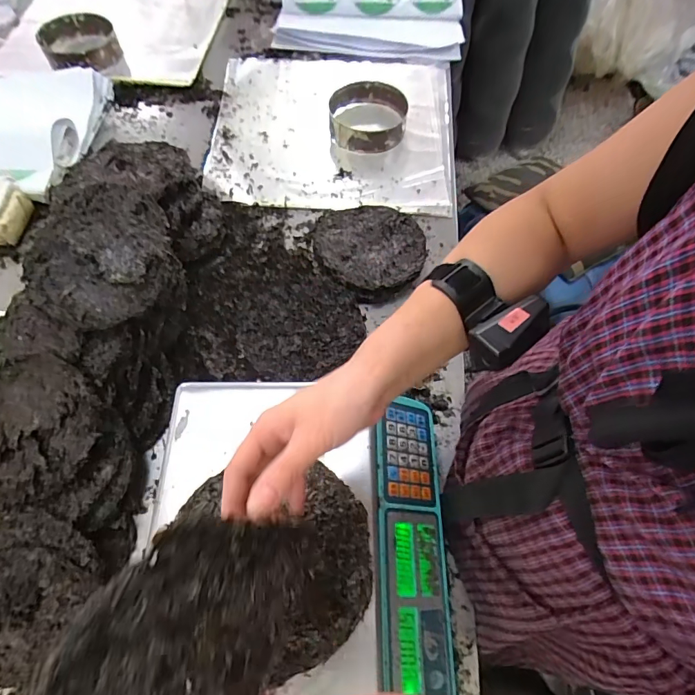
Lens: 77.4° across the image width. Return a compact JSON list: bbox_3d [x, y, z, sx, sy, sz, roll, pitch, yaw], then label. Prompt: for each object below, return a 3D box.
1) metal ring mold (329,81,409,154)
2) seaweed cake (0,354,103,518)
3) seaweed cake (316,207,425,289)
[{"bbox_3d":[0.047,-0.514,0.968,0.172,0.055,0.178,0,63,-1],"label":"metal ring mold"},{"bbox_3d":[-0.422,0.111,0.564,0.194,0.028,0.188,-1,80,8],"label":"seaweed cake"},{"bbox_3d":[0.042,-0.190,0.802,0.196,0.027,0.192,0,63,-1],"label":"seaweed cake"}]

